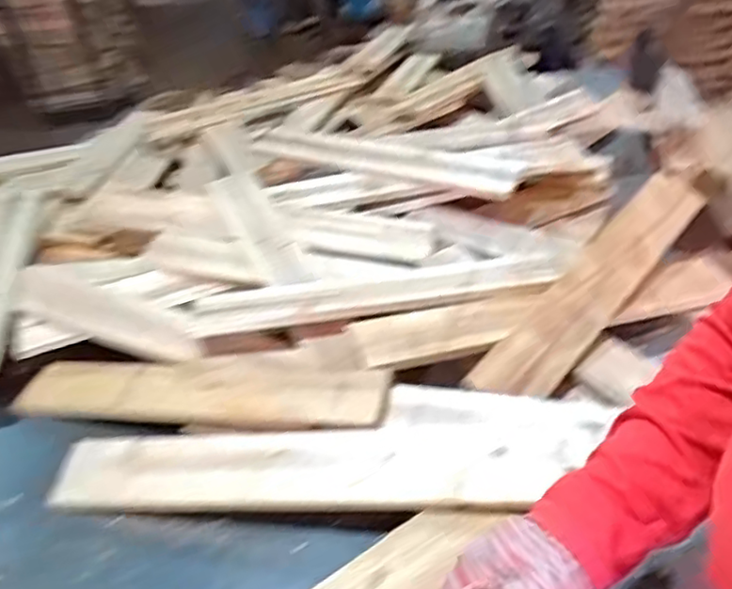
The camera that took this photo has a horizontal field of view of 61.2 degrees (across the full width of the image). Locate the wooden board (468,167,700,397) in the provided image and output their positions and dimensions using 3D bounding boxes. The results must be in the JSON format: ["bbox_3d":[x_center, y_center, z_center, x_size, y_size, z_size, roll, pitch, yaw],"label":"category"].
[{"bbox_3d":[0.294,-0.019,0.783,0.083,0.026,0.455,36,58,22],"label":"wooden board"}]

